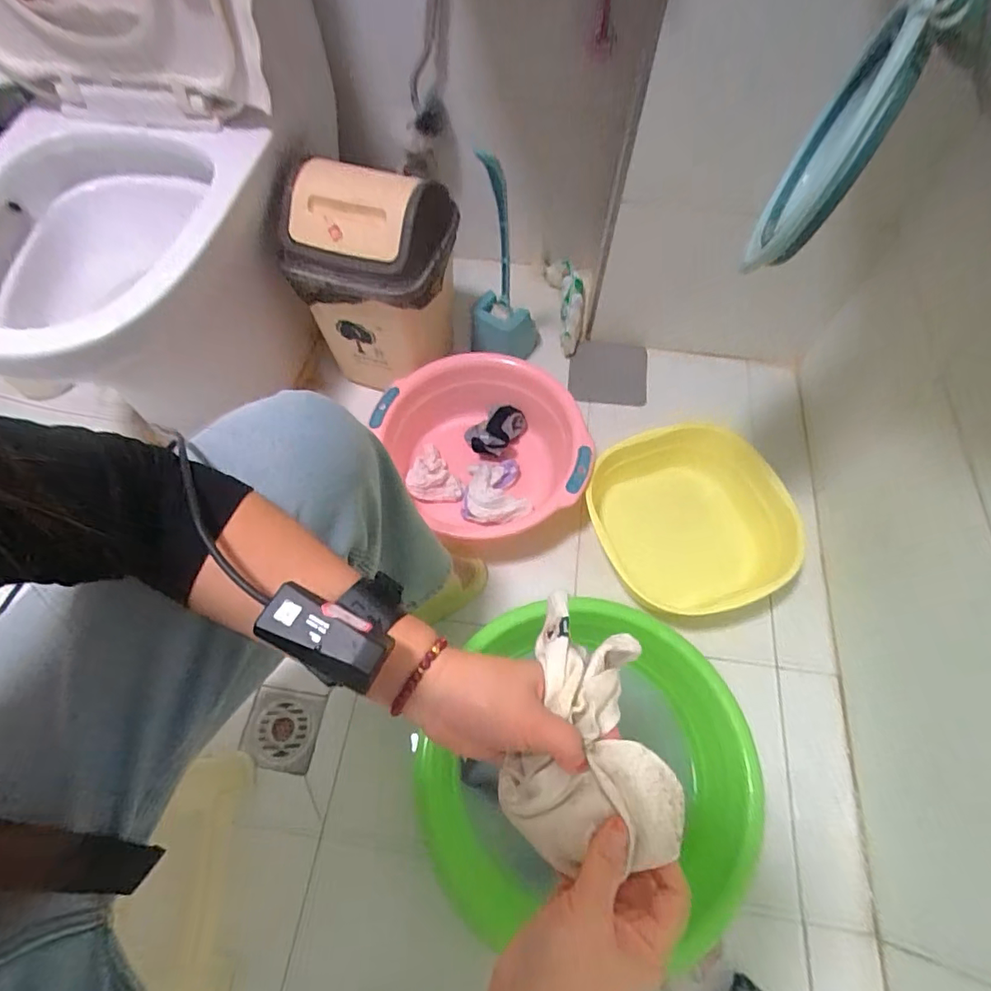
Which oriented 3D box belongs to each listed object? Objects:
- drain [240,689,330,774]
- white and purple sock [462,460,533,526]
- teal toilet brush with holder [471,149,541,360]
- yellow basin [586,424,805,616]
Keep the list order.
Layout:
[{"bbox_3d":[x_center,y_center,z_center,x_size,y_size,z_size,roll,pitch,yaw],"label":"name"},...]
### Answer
[{"bbox_3d":[-0.298,0.326,0.743,0.101,0.008,0.100,9,61,4],"label":"drain"},{"bbox_3d":[0.000,-0.009,0.881,0.109,0.040,0.124,0,61,0],"label":"white and purple sock"},{"bbox_3d":[0.017,-0.377,0.877,0.105,0.368,0.101,0,61,0],"label":"teal toilet brush with holder"},{"bbox_3d":[0.292,0.042,0.824,0.266,0.108,0.281,0,61,0],"label":"yellow basin"}]

